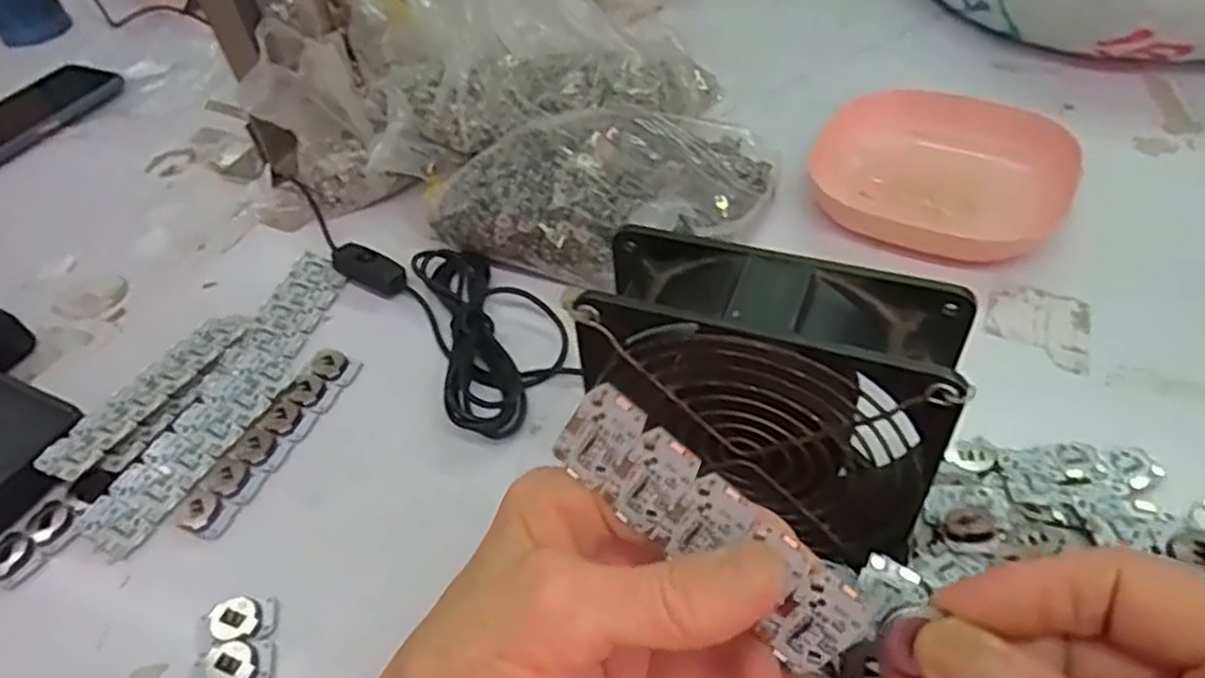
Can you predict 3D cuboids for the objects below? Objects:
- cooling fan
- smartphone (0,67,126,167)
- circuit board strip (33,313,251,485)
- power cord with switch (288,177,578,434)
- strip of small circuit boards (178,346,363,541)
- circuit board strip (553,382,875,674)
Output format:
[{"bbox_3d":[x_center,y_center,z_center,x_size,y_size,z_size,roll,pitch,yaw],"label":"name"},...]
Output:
[{"bbox_3d":[0.056,0.028,0.268,0.117,0.120,0.045,14,50,20],"label":"cooling fan"},{"bbox_3d":[-0.469,-0.172,0.593,0.089,0.012,0.165,11,48,17],"label":"smartphone"},{"bbox_3d":[-0.215,0.023,0.360,0.028,0.005,0.110,14,45,17],"label":"circuit board strip"},{"bbox_3d":[-0.092,-0.031,0.407,0.071,0.019,0.223,-30,50,-21],"label":"power cord with switch"},{"bbox_3d":[-0.155,0.045,0.353,0.026,0.006,0.105,14,50,20],"label":"strip of small circuit boards"},{"bbox_3d":[0.027,0.049,0.194,0.089,0.029,0.004,39,28,10],"label":"circuit board strip"}]

